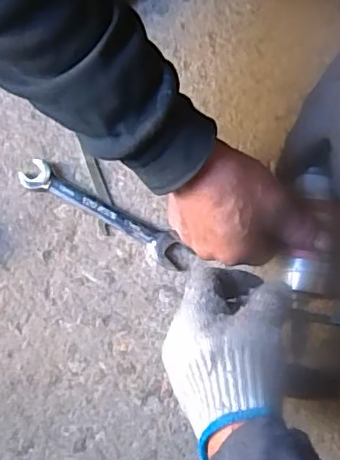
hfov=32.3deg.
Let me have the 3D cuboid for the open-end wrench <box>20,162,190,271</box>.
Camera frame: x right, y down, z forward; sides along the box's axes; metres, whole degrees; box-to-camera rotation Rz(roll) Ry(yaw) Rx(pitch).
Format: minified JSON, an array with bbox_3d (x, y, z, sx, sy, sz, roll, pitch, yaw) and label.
[{"bbox_3d":[-0.061,-0.016,0.524,0.162,0.010,0.027,30,79,5],"label":"open-end wrench"}]

